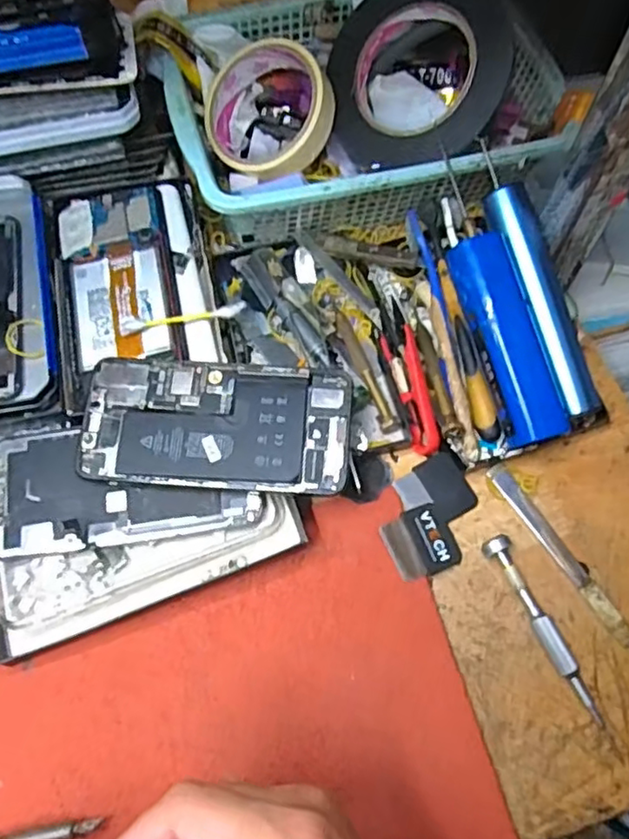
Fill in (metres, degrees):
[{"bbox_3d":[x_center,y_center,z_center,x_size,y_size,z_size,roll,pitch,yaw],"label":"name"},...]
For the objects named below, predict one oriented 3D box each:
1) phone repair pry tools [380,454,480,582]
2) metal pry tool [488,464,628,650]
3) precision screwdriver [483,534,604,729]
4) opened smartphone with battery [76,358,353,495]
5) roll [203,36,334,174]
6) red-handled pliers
[{"bbox_3d":[0.071,0.059,0.389,0.072,0.004,0.057,-30,73,-21],"label":"phone repair pry tools"},{"bbox_3d":[0.148,0.080,0.385,0.013,0.004,0.129,-29,69,-14],"label":"metal pry tool"},{"bbox_3d":[0.128,0.115,0.359,0.013,0.015,0.108,-24,68,-12],"label":"precision screwdriver"},{"bbox_3d":[-0.057,0.003,0.376,0.153,0.005,0.074,5,73,3],"label":"opened smartphone with battery"},{"bbox_3d":[-0.032,-0.219,0.457,0.090,0.028,0.090,3,98,23],"label":"roll"},{"bbox_3d":[0.061,-0.028,0.416,0.017,0.030,0.099,-13,66,-7],"label":"red-handled pliers"}]

